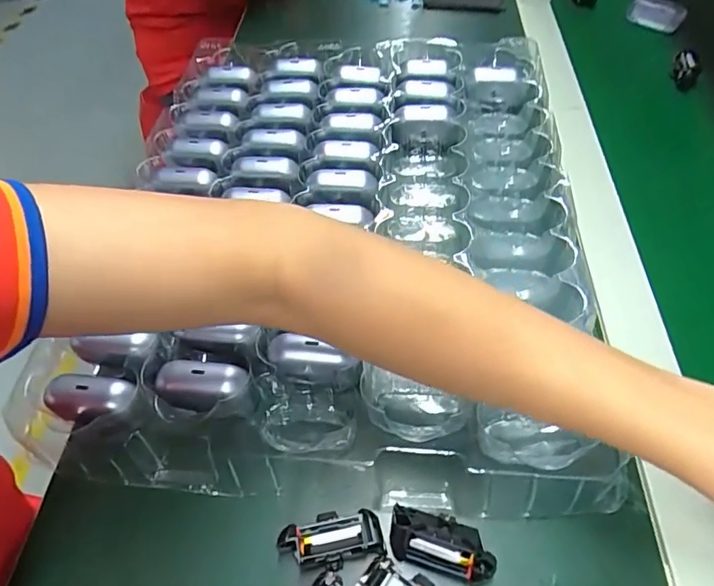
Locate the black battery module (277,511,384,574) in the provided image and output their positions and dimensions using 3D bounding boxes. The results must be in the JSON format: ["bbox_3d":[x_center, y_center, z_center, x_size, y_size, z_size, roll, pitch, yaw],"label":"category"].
[{"bbox_3d":[-0.013,0.134,0.268,0.053,0.022,0.024,-13,53,-6],"label":"black battery module"}]

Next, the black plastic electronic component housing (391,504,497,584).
[{"bbox_3d":[0.045,0.131,0.262,0.054,0.024,0.025,11,55,12],"label":"black plastic electronic component housing"}]

